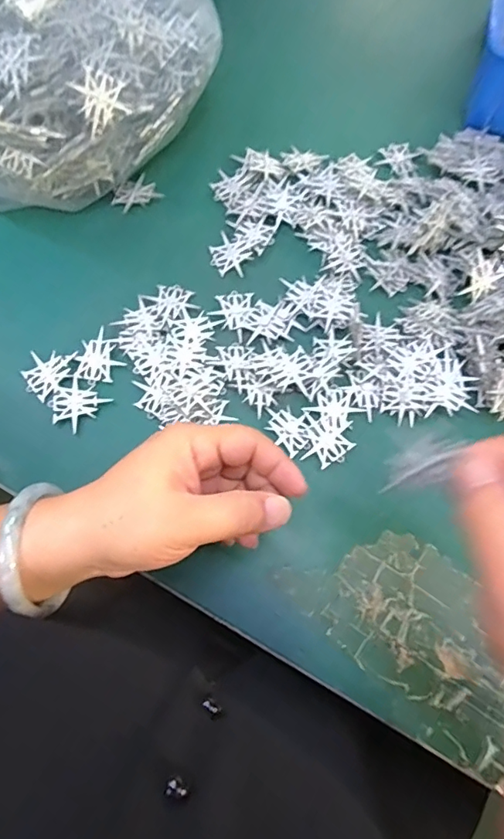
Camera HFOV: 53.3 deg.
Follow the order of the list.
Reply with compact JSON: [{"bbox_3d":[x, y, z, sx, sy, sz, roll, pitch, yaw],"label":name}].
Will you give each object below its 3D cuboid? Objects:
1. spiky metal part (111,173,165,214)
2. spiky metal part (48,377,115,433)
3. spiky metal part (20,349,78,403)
[{"bbox_3d":[-0.093,-0.179,0.400,0.036,0.004,0.026,-38,78,-13],"label":"spiky metal part"},{"bbox_3d":[-0.121,-0.009,0.342,0.032,0.004,0.035,32,74,8],"label":"spiky metal part"},{"bbox_3d":[-0.142,-0.031,0.347,0.035,0.004,0.035,5,73,-1],"label":"spiky metal part"}]

